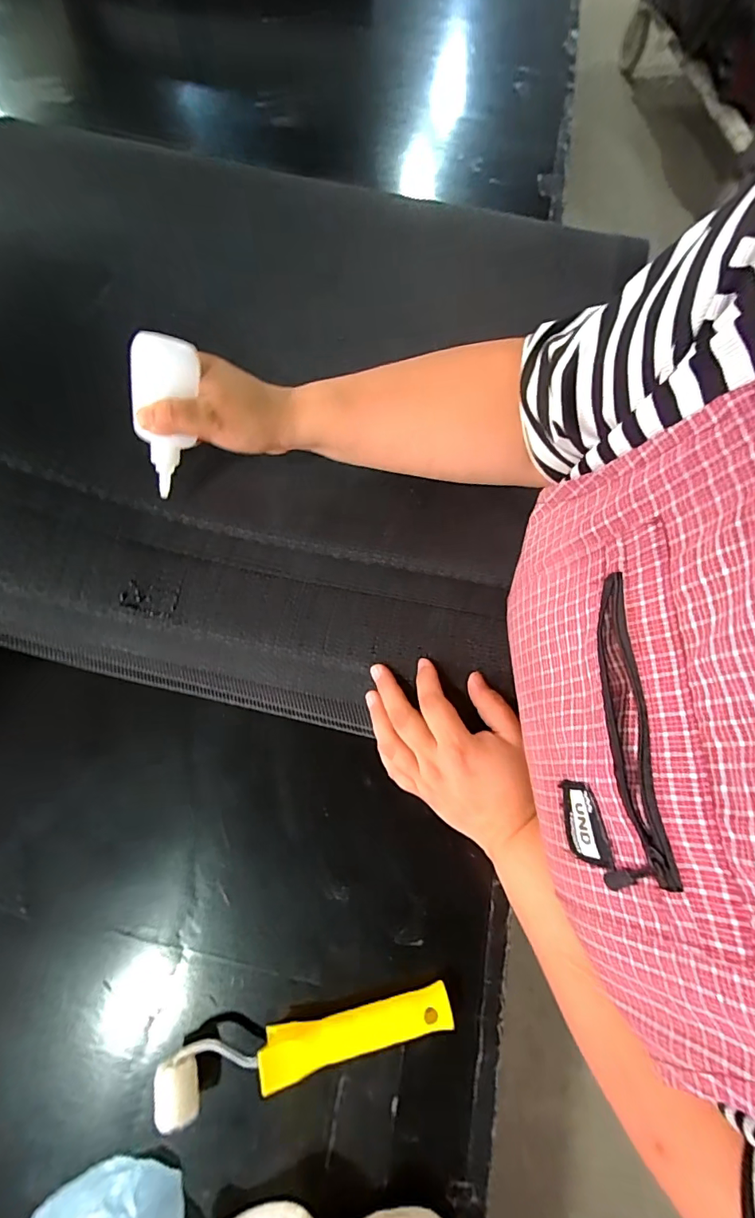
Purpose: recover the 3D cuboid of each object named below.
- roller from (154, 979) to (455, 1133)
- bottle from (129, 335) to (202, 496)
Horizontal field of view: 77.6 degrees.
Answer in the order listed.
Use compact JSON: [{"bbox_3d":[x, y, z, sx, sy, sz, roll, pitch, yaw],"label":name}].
[{"bbox_3d":[-0.047,0.297,0.323,0.196,0.035,0.032,-13,70,-5],"label":"roller"},{"bbox_3d":[-0.166,-0.145,0.369,0.041,0.122,0.028,20,35,7],"label":"bottle"}]

